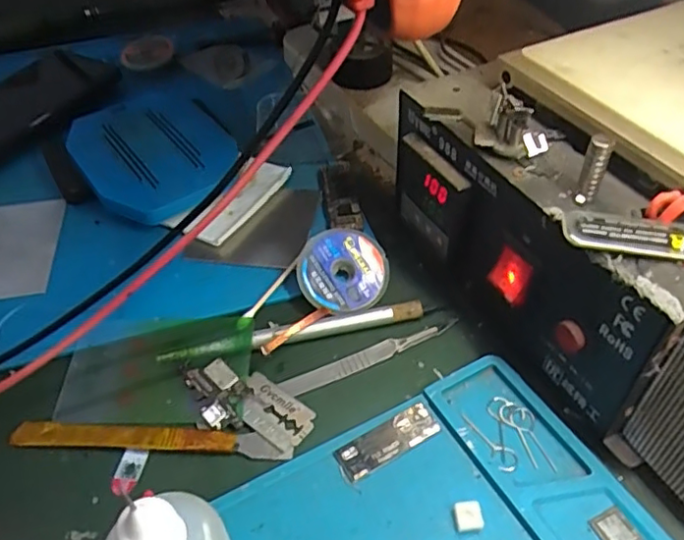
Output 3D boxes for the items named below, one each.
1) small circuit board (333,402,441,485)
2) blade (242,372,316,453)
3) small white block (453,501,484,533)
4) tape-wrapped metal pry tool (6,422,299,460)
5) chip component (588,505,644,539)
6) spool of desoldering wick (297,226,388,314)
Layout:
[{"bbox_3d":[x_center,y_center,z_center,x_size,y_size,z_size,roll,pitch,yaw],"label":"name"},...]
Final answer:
[{"bbox_3d":[0.019,0.070,0.249,0.045,0.004,0.015,-24,49,-20],"label":"small circuit board"},{"bbox_3d":[-0.030,0.062,0.264,0.037,0.004,0.021,32,55,23],"label":"blade"},{"bbox_3d":[0.047,0.092,0.226,0.010,0.004,0.010,-6,45,-3],"label":"small white block"},{"bbox_3d":[-0.082,0.071,0.255,0.118,0.004,0.011,2,45,5],"label":"tape-wrapped metal pry tool"},{"bbox_3d":[0.100,0.094,0.218,0.014,0.004,0.015,-20,47,-16],"label":"chip component"},{"bbox_3d":[0.000,0.001,0.305,0.044,0.010,0.043,-1,72,-1],"label":"spool of desoldering wick"}]

